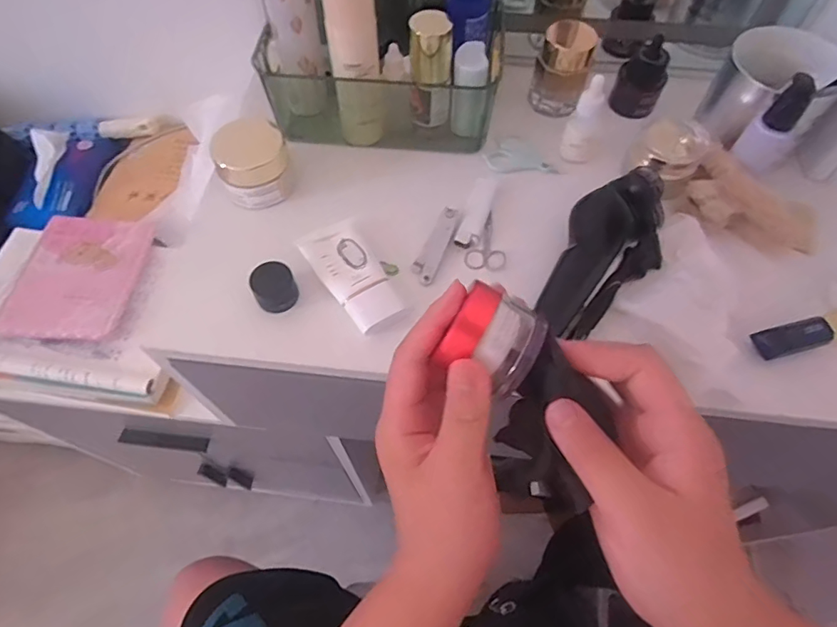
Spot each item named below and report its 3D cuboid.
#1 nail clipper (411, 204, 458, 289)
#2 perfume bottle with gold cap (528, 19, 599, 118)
[{"bbox_3d":[0.014,-0.060,0.431,0.020,0.010,0.076,19,63,11],"label":"nail clipper"},{"bbox_3d":[0.141,-0.241,0.498,0.050,0.071,0.043,15,62,9],"label":"perfume bottle with gold cap"}]

